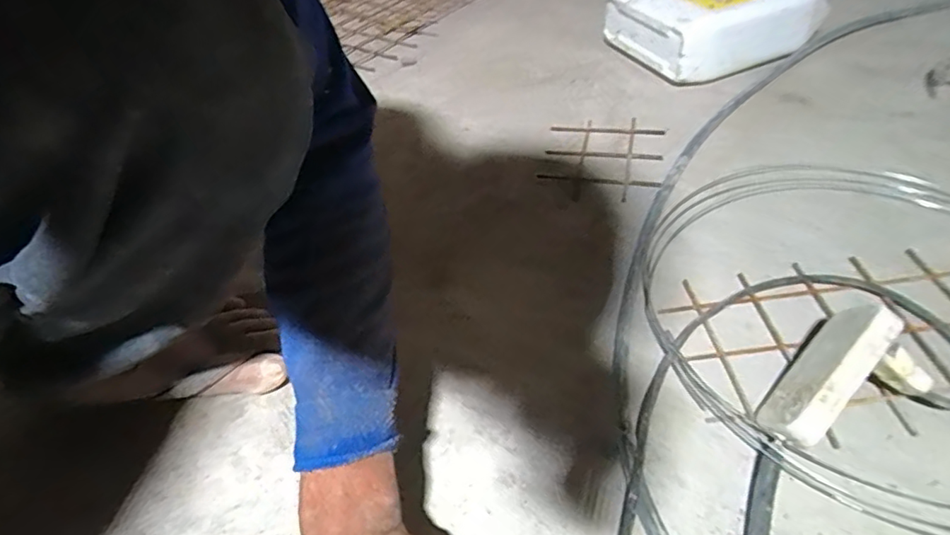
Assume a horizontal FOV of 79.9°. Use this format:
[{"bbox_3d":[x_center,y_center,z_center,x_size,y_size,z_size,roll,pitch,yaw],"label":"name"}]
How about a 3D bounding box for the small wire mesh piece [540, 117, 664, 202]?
[{"bbox_3d":[0.155,-0.135,0.699,0.141,0.009,0.146,2,49,21],"label":"small wire mesh piece"}]

